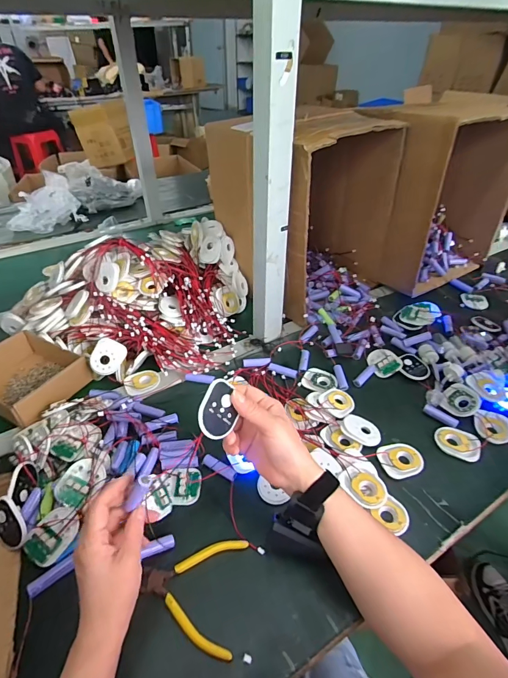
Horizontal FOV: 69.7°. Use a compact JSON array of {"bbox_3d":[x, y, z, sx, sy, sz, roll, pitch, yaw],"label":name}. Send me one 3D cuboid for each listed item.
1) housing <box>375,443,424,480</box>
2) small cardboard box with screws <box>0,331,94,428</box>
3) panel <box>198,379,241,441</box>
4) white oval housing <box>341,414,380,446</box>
[{"bbox_3d":[0.203,0.166,0.502,0.056,0.011,0.049,-7,41,-8],"label":"housing"},{"bbox_3d":[-0.373,0.060,0.615,0.178,0.057,0.158,16,40,22],"label":"small cardboard box with screws"},{"bbox_3d":[-0.037,0.073,0.380,0.009,0.043,0.058,-11,55,45],"label":"panel"},{"bbox_3d":[0.160,0.132,0.539,0.057,0.008,0.049,23,45,25],"label":"white oval housing"}]

